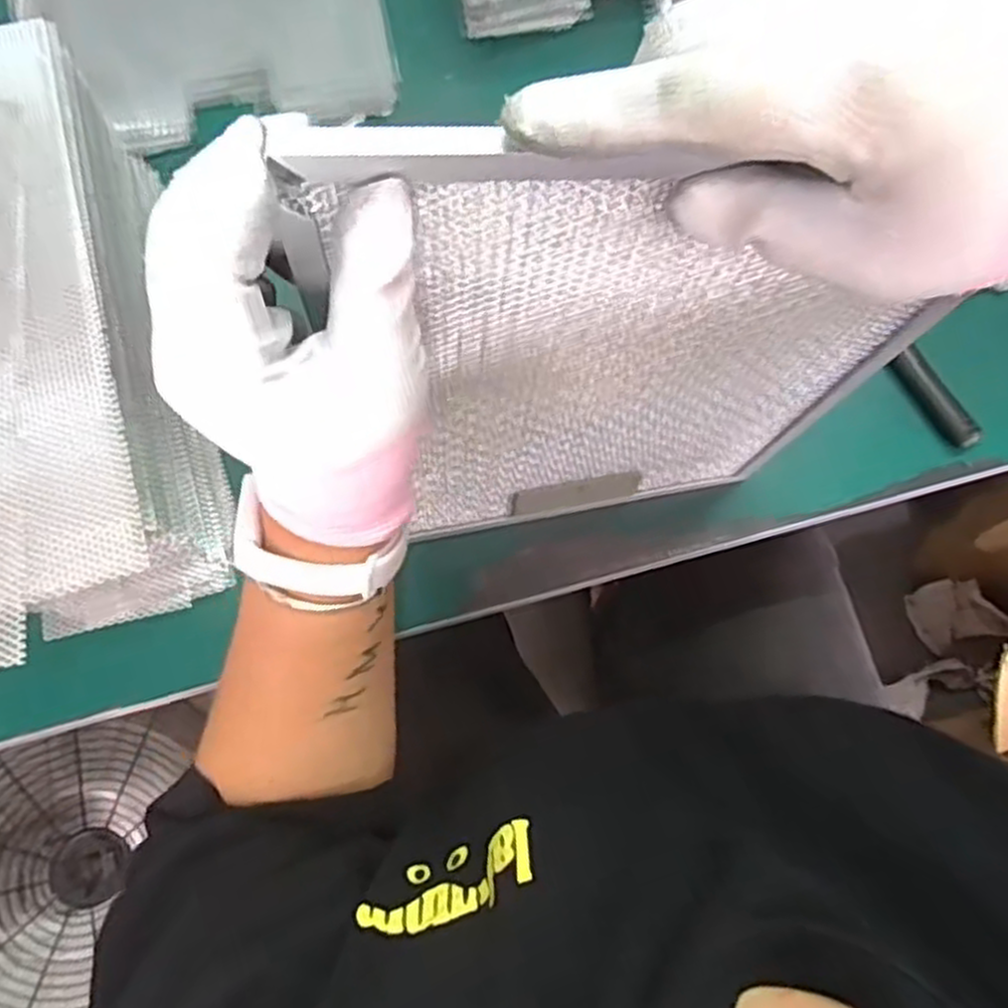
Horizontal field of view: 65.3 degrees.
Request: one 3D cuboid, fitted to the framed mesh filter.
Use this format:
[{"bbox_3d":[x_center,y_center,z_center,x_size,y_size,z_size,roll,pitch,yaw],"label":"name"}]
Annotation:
[{"bbox_3d":[0.055,-0.055,0.382,0.252,0.317,0.021,-9,73,-5],"label":"framed mesh filter"}]

